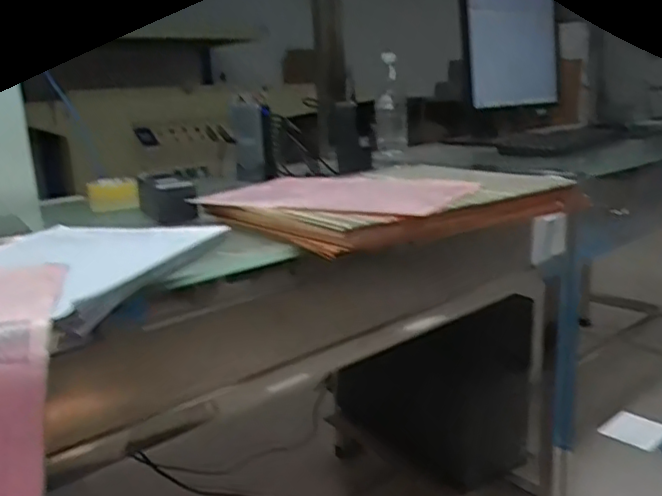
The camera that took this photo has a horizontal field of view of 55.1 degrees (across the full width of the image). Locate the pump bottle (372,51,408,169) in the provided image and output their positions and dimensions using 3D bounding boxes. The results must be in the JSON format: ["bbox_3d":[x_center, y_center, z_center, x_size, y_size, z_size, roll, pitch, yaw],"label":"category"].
[{"bbox_3d":[0.133,-0.302,1.429,0.076,0.241,0.054,-2,14,5],"label":"pump bottle"}]

